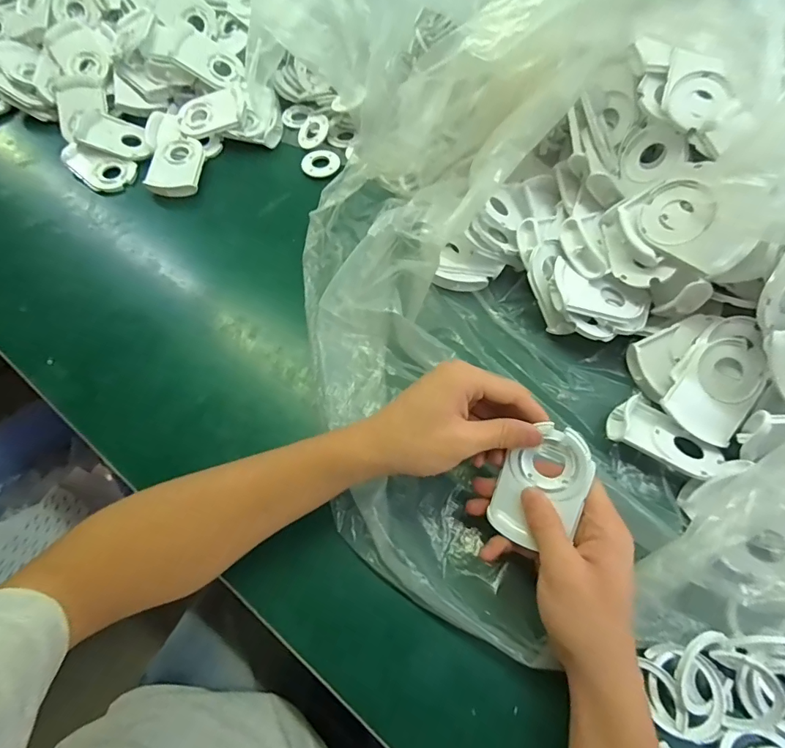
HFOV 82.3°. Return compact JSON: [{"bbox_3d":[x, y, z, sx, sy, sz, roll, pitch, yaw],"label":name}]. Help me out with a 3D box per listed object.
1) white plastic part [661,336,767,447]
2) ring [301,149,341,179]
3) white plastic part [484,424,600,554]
[{"bbox_3d":[0.256,0.010,0.352,0.055,0.021,0.082,36,74,13],"label":"white plastic part"},{"bbox_3d":[-0.084,-0.250,0.531,0.042,0.008,0.038,5,64,3],"label":"ring"},{"bbox_3d":[0.101,0.076,0.303,0.053,0.005,0.083,23,99,28],"label":"white plastic part"}]

